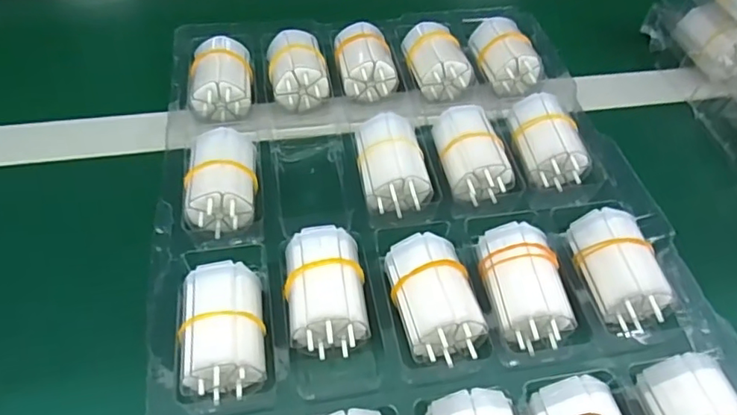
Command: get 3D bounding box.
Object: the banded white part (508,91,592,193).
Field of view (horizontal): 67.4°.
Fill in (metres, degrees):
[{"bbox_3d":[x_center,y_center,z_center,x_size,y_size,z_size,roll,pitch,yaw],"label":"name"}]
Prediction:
[{"bbox_3d":[0.115,-0.045,0.358,0.036,0.027,0.060,-9,52,-10],"label":"banded white part"}]

